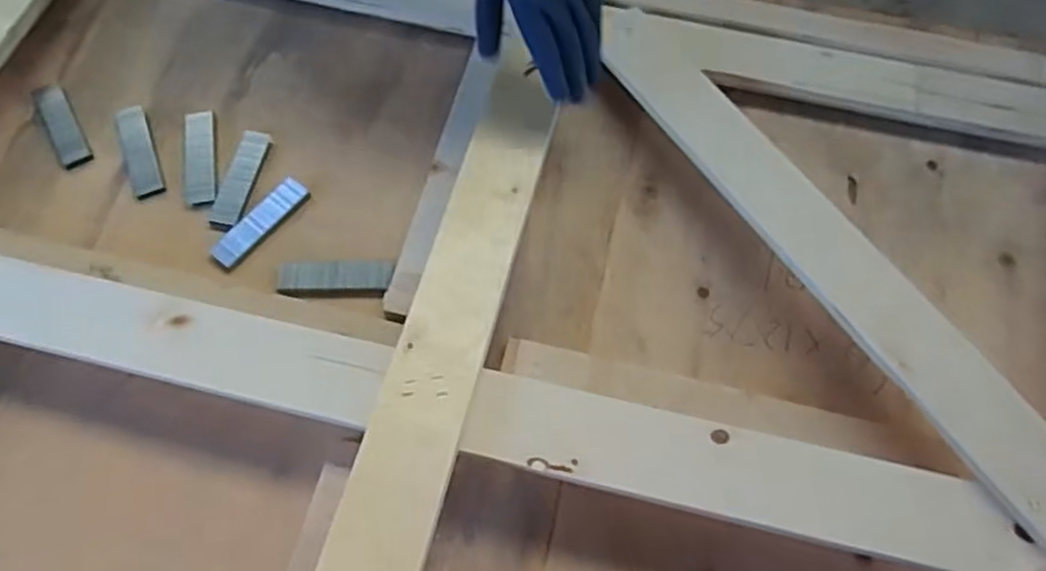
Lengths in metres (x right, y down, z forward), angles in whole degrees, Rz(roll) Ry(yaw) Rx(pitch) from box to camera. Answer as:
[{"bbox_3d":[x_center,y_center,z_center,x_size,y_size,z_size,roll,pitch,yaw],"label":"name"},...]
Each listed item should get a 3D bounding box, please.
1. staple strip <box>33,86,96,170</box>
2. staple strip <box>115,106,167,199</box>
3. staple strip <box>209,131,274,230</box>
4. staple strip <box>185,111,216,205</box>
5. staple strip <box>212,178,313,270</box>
[{"bbox_3d":[-0.473,-0.165,0.747,0.033,0.008,0.098,-28,70,-10],"label":"staple strip"},{"bbox_3d":[-0.389,-0.138,0.740,0.031,0.004,0.108,-21,69,-8],"label":"staple strip"},{"bbox_3d":[-0.283,-0.107,0.731,0.031,0.006,0.112,12,68,5],"label":"staple strip"},{"bbox_3d":[-0.327,-0.132,0.738,0.030,0.004,0.110,-9,68,-3],"label":"staple strip"},{"bbox_3d":[-0.256,-0.061,0.712,0.032,0.006,0.109,35,72,14],"label":"staple strip"}]

